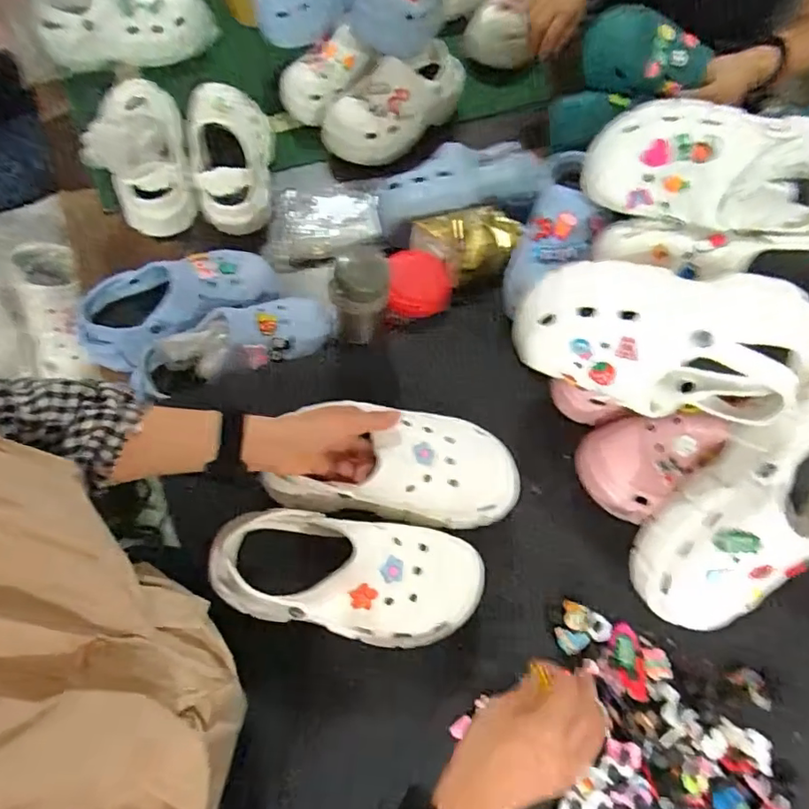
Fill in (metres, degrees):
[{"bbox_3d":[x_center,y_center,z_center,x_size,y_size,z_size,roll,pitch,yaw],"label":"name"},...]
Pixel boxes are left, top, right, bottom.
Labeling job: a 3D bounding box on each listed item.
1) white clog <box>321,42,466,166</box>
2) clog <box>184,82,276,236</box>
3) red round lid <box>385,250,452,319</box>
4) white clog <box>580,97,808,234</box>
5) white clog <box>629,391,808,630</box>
[{"bbox_3d":[-0.013,-0.491,0.936,0.108,0.108,0.248,38,69,13],"label":"white clog"},{"bbox_3d":[-0.258,-0.378,0.855,0.124,0.076,0.226,-13,67,-9],"label":"clog"},{"bbox_3d":[0.017,-0.152,0.719,0.084,0.022,0.084,1,86,-10],"label":"red round lid"},{"bbox_3d":[0.318,-0.240,0.580,0.257,0.093,0.104,17,65,21],"label":"white clog"},{"bbox_3d":[0.315,0.100,0.511,0.117,0.078,0.254,44,105,15],"label":"white clog"}]

